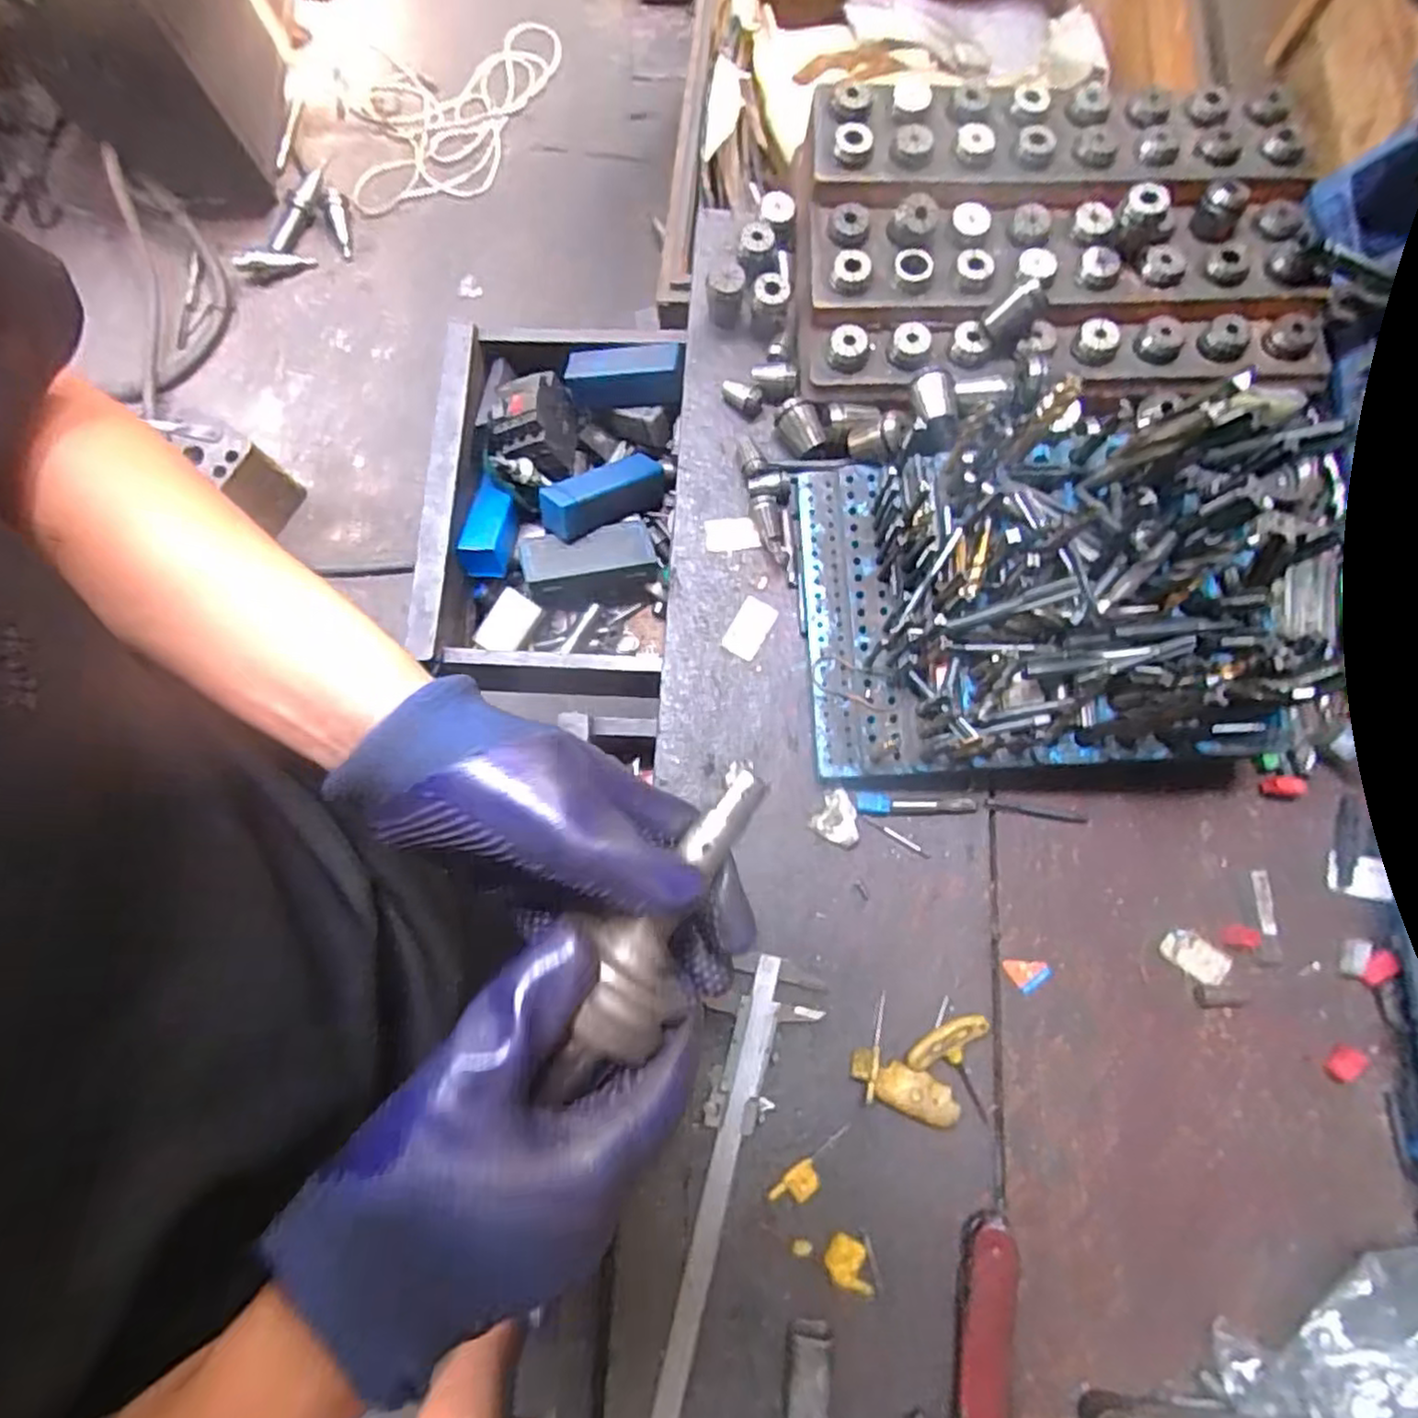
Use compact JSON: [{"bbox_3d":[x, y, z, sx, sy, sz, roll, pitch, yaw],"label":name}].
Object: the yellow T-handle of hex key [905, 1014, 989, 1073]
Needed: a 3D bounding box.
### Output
[{"bbox_3d":[0.157,0.220,0.467,0.058,0.014,0.024,-24,79,-4],"label":"yellow T-handle of hex key"}]

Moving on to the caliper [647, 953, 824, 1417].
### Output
[{"bbox_3d":[0.002,0.360,0.441,0.052,0.014,0.395,13,79,4],"label":"caliper"}]

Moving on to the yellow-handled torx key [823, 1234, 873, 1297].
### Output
[{"bbox_3d":[0.090,0.347,0.444,0.034,0.005,0.025,27,80,6],"label":"yellow-handled torx key"}]

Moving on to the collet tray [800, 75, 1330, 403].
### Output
[{"bbox_3d":[0.257,-0.353,0.541,0.370,0.058,0.236,2,78,1],"label":"collet tray"}]

